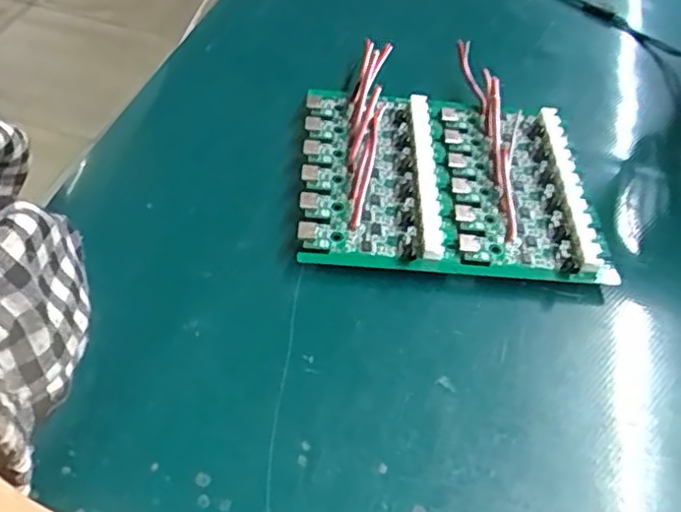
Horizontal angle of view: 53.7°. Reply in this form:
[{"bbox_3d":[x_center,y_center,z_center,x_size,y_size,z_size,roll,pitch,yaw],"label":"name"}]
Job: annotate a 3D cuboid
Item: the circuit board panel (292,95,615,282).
[{"bbox_3d":[0.044,-0.032,0.289,0.118,0.018,0.095,5,49,-2],"label":"circuit board panel"}]

